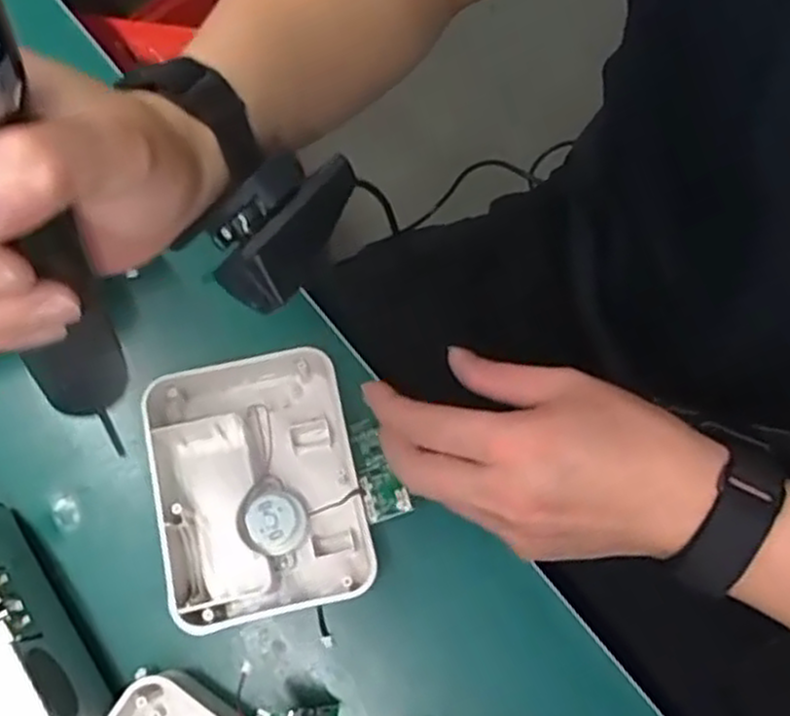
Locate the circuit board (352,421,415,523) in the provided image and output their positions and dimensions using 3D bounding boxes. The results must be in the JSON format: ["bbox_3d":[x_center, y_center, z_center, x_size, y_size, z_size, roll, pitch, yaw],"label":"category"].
[{"bbox_3d":[-0.012,0.056,0.399,0.021,0.009,0.069,-21,39,-6],"label":"circuit board"}]

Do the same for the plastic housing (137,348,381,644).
[{"bbox_3d":[-0.071,0.064,0.401,0.098,0.050,0.133,-11,77,-10],"label":"plastic housing"}]

